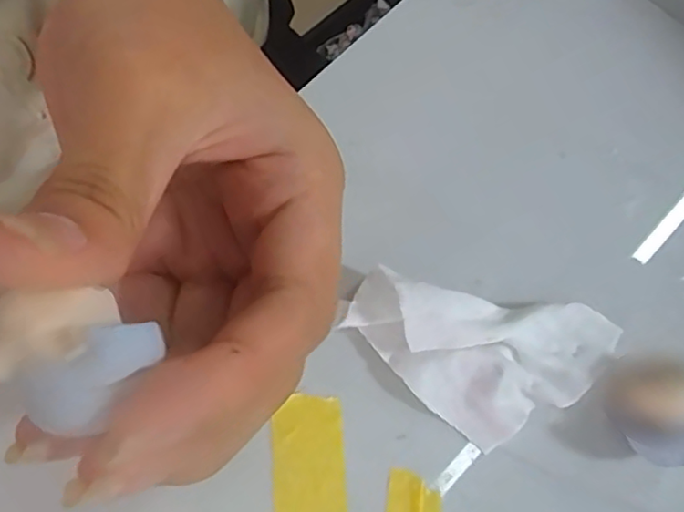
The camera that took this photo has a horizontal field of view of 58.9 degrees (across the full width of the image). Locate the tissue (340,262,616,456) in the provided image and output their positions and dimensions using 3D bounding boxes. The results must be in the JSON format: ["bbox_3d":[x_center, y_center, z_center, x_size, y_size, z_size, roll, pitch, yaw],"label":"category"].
[{"bbox_3d":[0.037,0.030,0.164,0.076,0.020,0.039,7,75,2],"label":"tissue"}]

